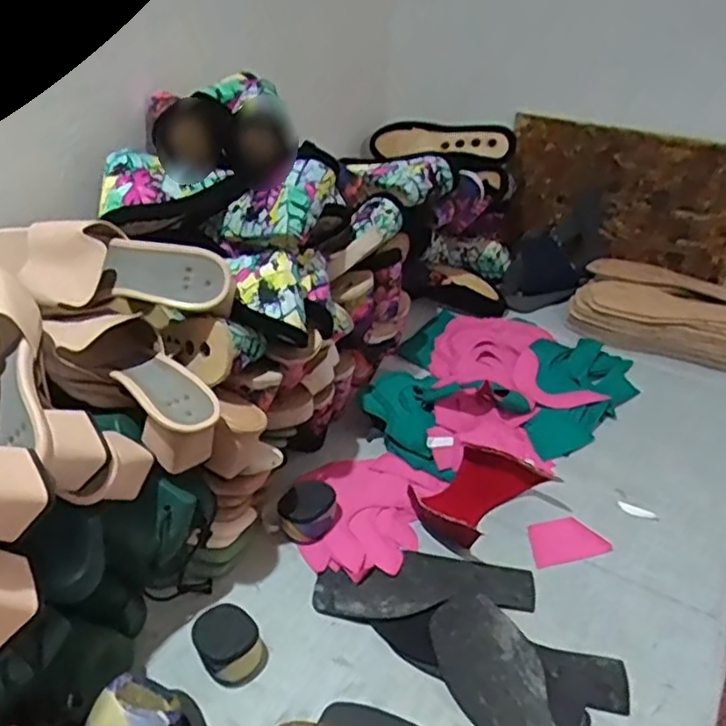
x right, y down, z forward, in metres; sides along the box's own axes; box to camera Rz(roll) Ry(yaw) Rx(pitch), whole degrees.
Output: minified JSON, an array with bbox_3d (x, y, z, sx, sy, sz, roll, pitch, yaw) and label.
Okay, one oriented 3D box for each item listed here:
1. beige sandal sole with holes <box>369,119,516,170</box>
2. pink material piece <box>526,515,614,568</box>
[{"bbox_3d":[0.131,-0.363,1.113,0.232,0.073,0.028,10,42,16],"label":"beige sandal sole with holes"},{"bbox_3d":[0.210,0.184,0.696,0.080,0.004,0.052,-10,37,-9],"label":"pink material piece"}]

